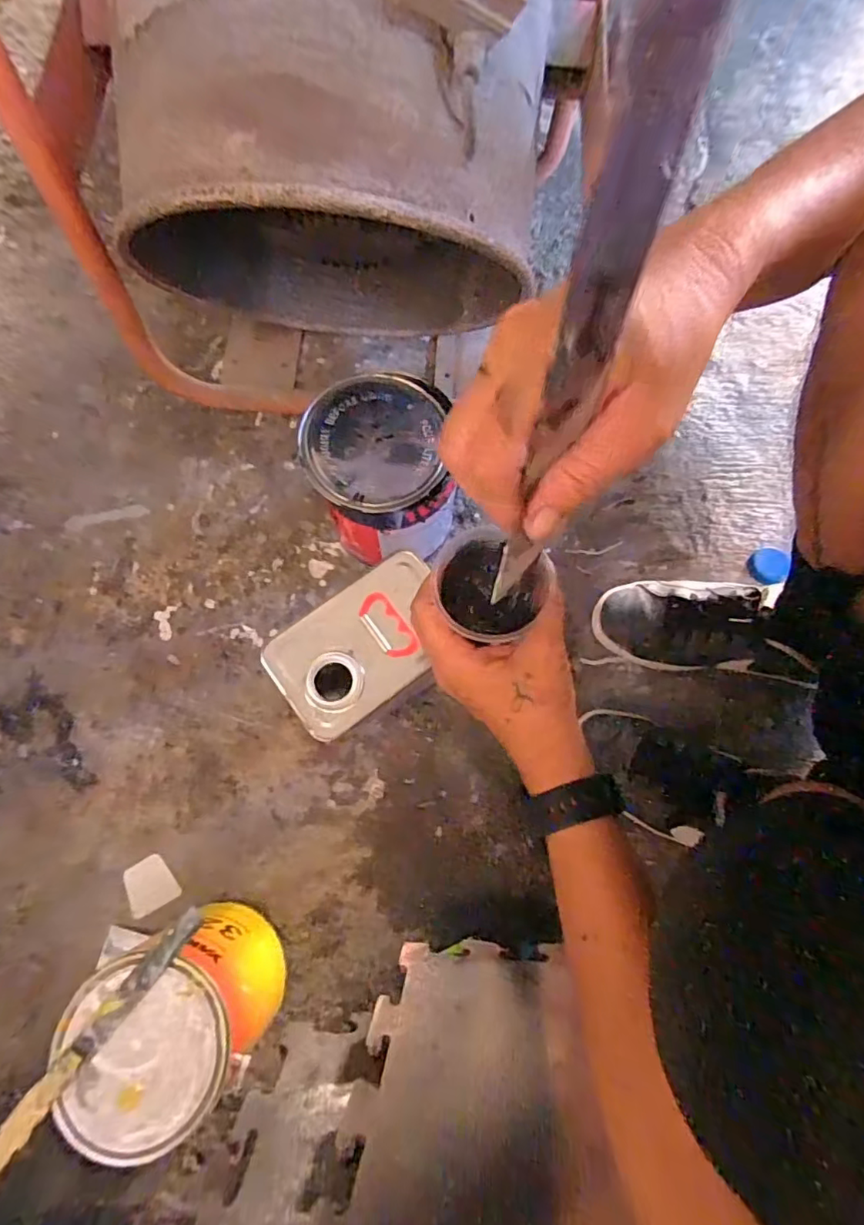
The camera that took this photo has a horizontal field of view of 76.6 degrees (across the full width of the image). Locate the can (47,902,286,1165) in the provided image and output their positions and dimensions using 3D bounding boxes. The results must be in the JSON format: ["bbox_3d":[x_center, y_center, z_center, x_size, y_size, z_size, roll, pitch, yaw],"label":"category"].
[{"bbox_3d":[-0.254,0.399,0.560,0.154,0.186,0.143,0,78,-1],"label":"can"}]

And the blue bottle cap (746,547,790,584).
[{"bbox_3d":[0.404,-0.057,0.657,0.044,0.010,0.046,-8,72,27],"label":"blue bottle cap"}]

